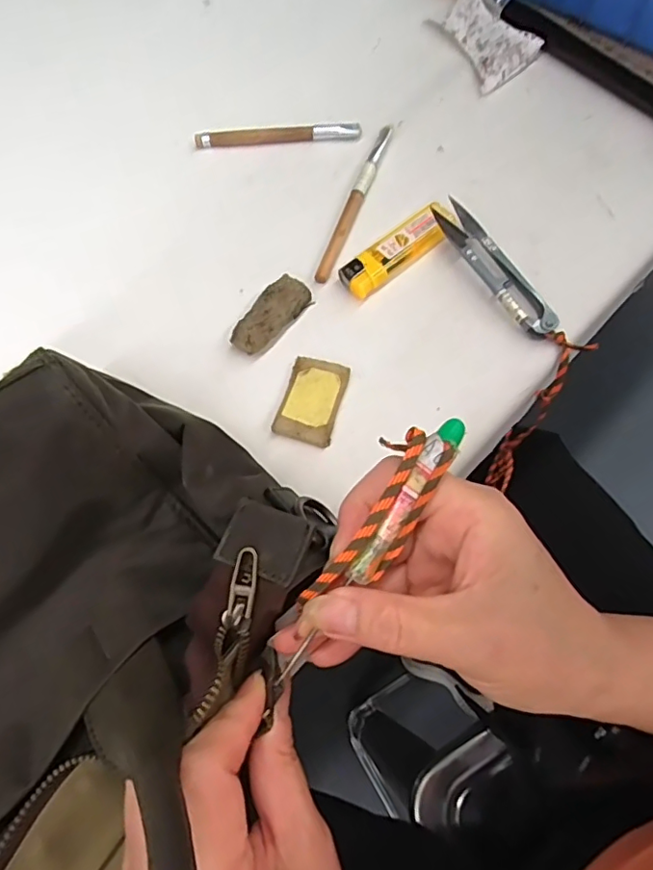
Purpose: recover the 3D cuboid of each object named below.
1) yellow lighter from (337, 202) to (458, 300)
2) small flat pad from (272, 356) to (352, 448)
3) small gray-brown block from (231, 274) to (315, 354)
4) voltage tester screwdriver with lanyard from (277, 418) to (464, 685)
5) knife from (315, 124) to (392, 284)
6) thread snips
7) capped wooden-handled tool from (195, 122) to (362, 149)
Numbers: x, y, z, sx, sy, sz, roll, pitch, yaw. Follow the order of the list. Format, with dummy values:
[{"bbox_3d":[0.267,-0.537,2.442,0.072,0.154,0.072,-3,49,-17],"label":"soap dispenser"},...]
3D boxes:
[{"bbox_3d":[0.042,-0.110,0.326,0.078,0.012,0.024,-37,72,-12],"label":"yellow lighter"},{"bbox_3d":[-0.007,-0.019,0.294,0.030,0.009,0.047,14,70,8],"label":"small flat pad"},{"bbox_3d":[-0.032,-0.068,0.312,0.023,0.012,0.052,36,74,15],"label":"small gray-brown block"},{"bbox_3d":[0.014,0.038,0.204,0.023,0.016,0.107,35,91,14],"label":"voltage tester screwdriver with lanyard"},{"bbox_3d":[0.018,-0.148,0.344,0.009,0.007,0.126,19,70,9],"label":"knife"},{"bbox_3d":[0.097,-0.097,0.320,0.023,0.012,0.100,-30,70,-9],"label":"thread snips"},{"bbox_3d":[-0.033,-0.202,0.371,0.111,0.013,0.008,-2,68,1],"label":"capped wooden-handled tool"}]

